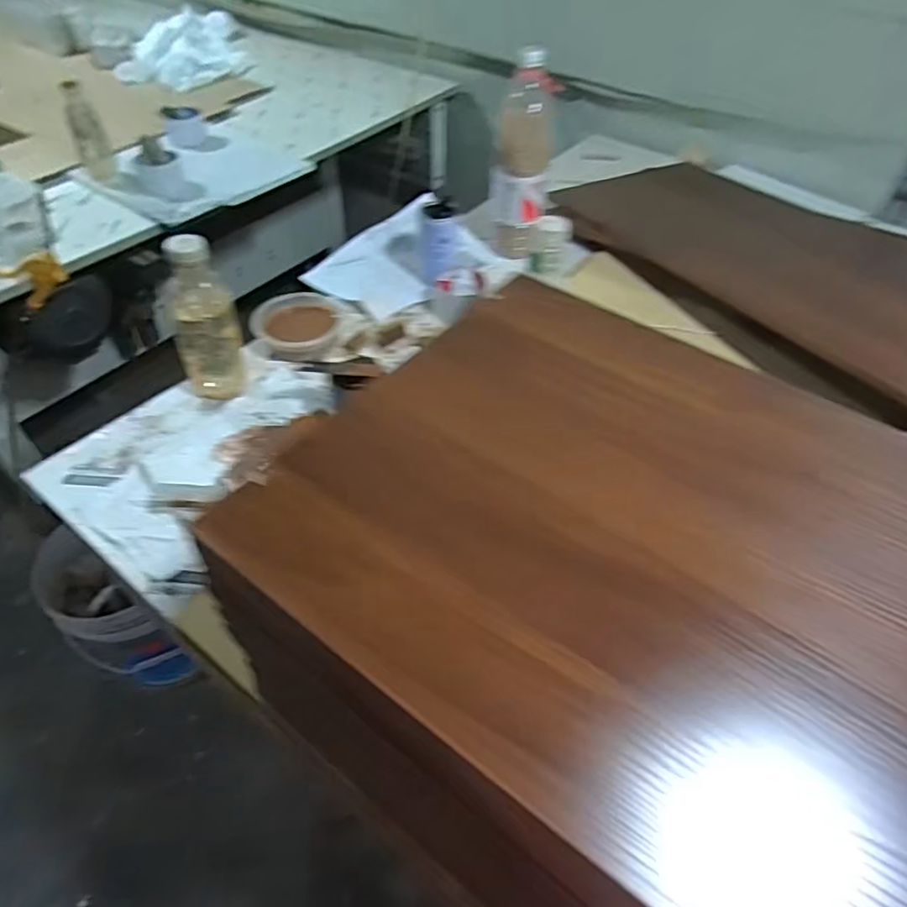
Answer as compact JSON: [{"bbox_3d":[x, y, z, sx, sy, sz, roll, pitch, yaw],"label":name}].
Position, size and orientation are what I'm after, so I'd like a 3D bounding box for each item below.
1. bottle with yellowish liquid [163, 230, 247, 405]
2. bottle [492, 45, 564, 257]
[{"bbox_3d":[-0.305,-0.160,0.729,0.075,0.193,0.060,-18,51,-16],"label":"bottle with yellowish liquid"},{"bbox_3d":[0.108,-0.463,0.972,0.090,0.301,0.091,1,48,0],"label":"bottle"}]

